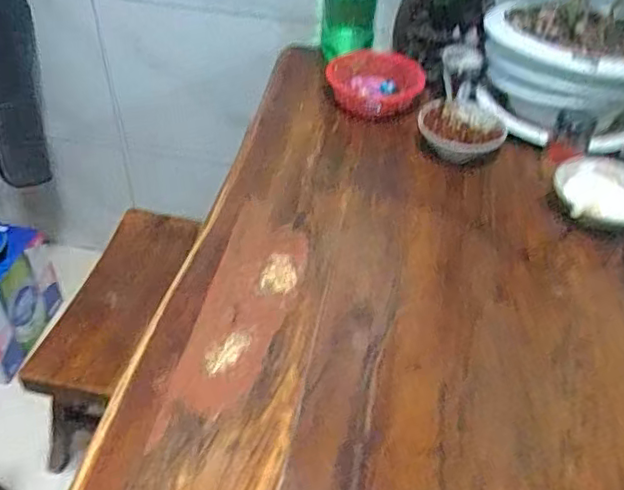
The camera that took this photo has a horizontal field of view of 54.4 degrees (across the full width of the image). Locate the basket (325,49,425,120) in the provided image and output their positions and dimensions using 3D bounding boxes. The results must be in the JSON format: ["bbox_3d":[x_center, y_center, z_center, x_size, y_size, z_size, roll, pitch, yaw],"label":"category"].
[{"bbox_3d":[0.110,-0.293,1.091,0.171,0.067,0.188,1,44,-1],"label":"basket"}]

